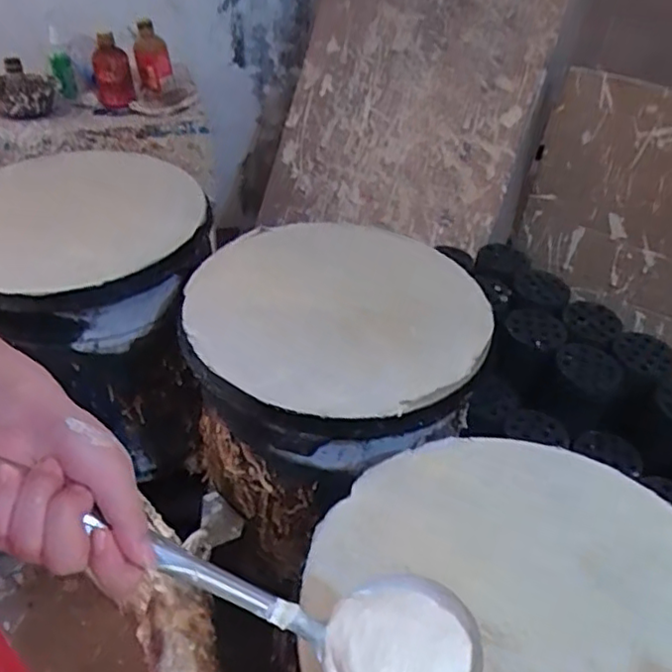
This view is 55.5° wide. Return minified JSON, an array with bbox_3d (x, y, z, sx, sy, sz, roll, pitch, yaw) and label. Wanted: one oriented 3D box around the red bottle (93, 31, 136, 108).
[{"bbox_3d":[-0.430,-0.503,1.231,0.070,0.126,0.075,-9,44,-14],"label":"red bottle"}]

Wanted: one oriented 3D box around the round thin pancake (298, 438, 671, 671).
[{"bbox_3d":[0.164,0.233,0.513,0.369,0.030,0.365,2,42,-2],"label":"round thin pancake"}]

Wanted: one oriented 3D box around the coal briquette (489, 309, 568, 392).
[{"bbox_3d":[0.318,0.018,1.062,0.105,0.077,0.109,24,46,20],"label":"coal briquette"}]

